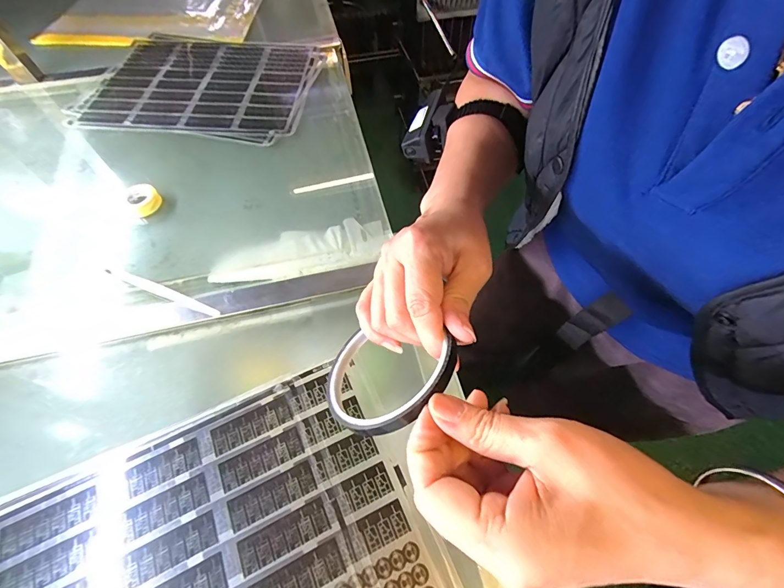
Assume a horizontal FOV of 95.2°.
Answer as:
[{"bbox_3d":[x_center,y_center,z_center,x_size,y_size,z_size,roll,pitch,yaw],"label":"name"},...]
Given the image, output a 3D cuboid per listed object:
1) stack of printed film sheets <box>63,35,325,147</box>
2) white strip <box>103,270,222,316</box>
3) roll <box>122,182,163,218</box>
[{"bbox_3d":[-0.302,-0.337,0.572,0.347,0.012,0.246,6,60,4],"label":"stack of printed film sheets"},{"bbox_3d":[-0.243,-0.003,0.380,0.144,0.006,0.011,19,61,11],"label":"white strip"},{"bbox_3d":[-0.308,-0.117,0.440,0.044,0.017,0.039,40,67,21],"label":"roll"}]

